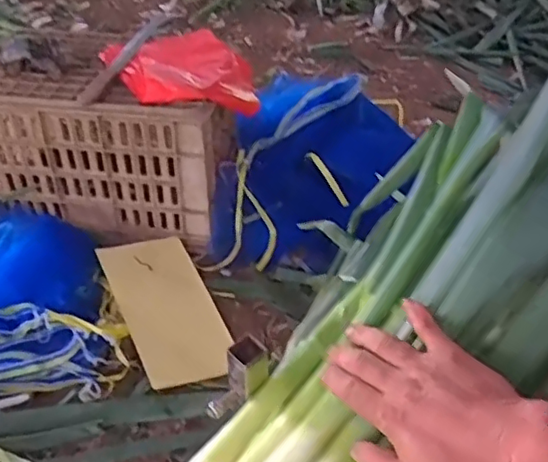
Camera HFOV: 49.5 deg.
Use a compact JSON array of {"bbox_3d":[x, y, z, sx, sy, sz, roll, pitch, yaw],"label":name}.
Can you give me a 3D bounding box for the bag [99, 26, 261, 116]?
[{"bbox_3d":[-0.173,-0.306,1.133,0.239,0.068,0.269,-17,43,-21],"label":"bag"}]

